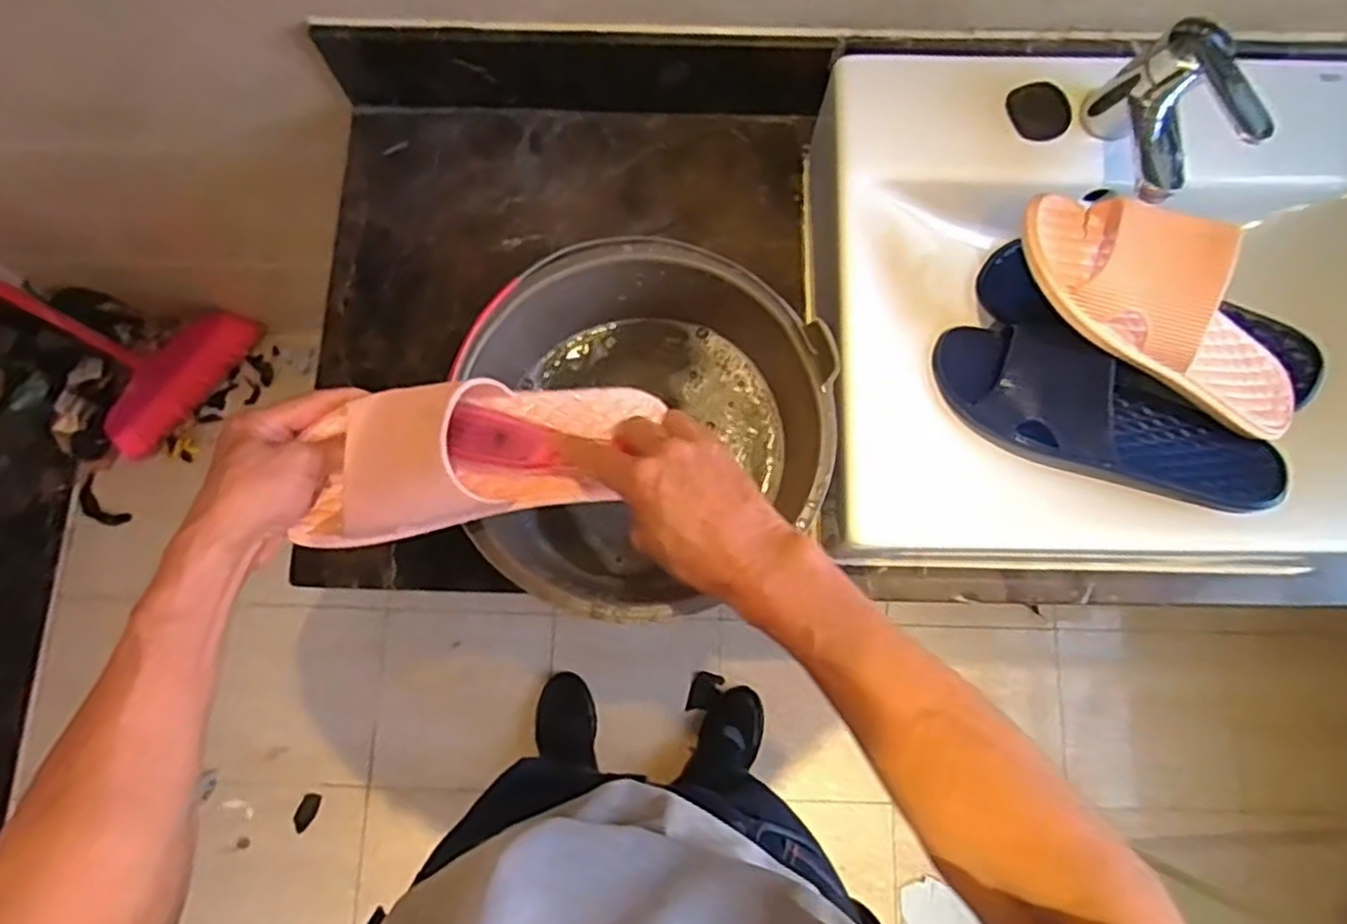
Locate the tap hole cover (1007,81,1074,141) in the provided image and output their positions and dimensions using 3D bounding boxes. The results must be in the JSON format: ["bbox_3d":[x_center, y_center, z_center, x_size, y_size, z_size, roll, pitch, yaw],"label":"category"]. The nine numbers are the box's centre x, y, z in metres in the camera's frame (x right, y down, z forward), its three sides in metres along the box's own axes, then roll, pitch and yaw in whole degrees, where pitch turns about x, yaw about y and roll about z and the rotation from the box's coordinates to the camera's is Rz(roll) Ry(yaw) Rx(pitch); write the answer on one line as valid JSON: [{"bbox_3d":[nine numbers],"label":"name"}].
[{"bbox_3d":[0.301,-0.289,0.616,0.043,0.010,0.053,-17,79,-4],"label":"tap hole cover"}]

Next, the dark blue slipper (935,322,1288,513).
[{"bbox_3d":[0.332,-0.034,0.584,0.256,0.072,0.100,30,80,6],"label":"dark blue slipper"}]

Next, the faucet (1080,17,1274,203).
[{"bbox_3d":[0.356,-0.250,0.549,0.055,0.097,0.109,-21,79,-4],"label":"faucet"}]

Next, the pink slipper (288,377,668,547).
[{"bbox_3d":[-0.127,-0.009,0.519,0.242,0.059,0.109,-17,78,-24],"label":"pink slipper"}]

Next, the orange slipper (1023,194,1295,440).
[{"bbox_3d":[0.366,-0.107,0.530,0.246,0.073,0.096,35,80,-7],"label":"orange slipper"}]

